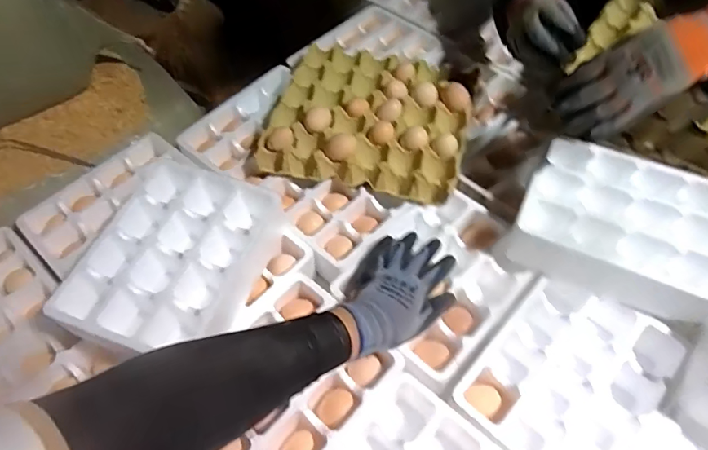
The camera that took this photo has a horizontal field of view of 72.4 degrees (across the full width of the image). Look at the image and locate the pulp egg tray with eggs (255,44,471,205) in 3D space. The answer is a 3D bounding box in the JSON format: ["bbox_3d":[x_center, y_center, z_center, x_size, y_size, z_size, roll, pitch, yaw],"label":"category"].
[{"bbox_3d":[0.025,-0.169,0.766,0.297,0.058,0.267,12,57,9],"label":"pulp egg tray with eggs"}]

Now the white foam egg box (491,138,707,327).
[{"bbox_3d":[0.347,0.000,0.629,0.264,0.072,0.198,22,59,15],"label":"white foam egg box"}]

